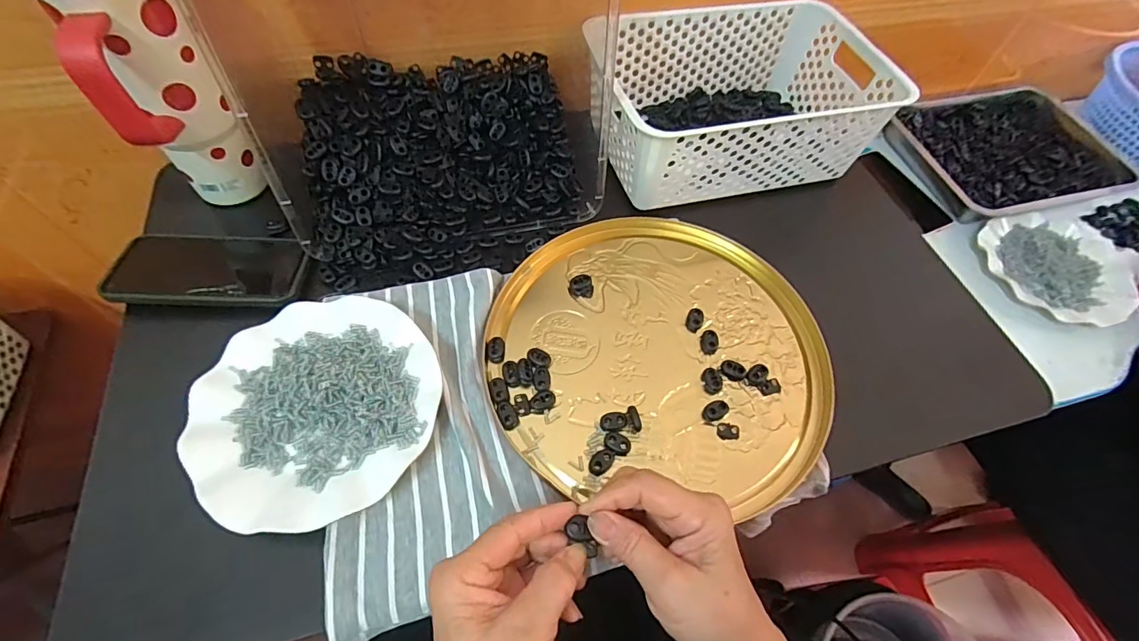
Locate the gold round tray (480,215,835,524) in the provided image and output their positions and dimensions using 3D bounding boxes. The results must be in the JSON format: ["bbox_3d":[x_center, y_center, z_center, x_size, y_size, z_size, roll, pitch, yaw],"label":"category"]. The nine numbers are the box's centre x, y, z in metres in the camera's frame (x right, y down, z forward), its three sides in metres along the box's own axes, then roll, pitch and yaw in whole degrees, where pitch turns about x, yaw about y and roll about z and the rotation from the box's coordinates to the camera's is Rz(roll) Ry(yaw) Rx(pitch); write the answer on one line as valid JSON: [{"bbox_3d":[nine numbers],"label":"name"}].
[{"bbox_3d":[0.077,0.017,0.438,0.289,0.014,0.266,8,58,0],"label":"gold round tray"}]

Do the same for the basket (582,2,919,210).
[{"bbox_3d":[0.173,-0.245,0.547,0.314,0.102,0.199,-12,60,-12],"label":"basket"}]

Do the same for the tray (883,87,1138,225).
[{"bbox_3d":[0.667,-0.269,0.753,0.320,0.037,0.235,-14,61,-13],"label":"tray"}]

